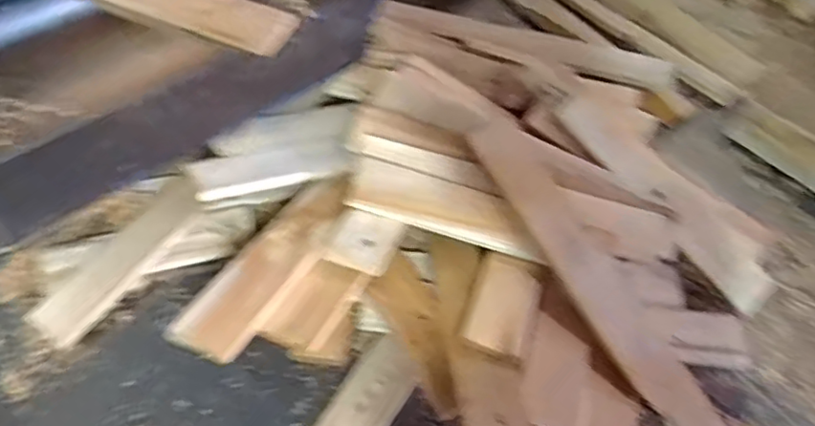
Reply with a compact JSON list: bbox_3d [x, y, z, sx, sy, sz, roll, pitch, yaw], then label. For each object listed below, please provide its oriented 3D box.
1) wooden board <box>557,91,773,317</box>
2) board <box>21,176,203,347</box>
[{"bbox_3d":[0.365,-0.027,0.879,0.372,0.029,0.097,47,62,4],"label":"wooden board"},{"bbox_3d":[-0.370,0.055,0.832,0.065,0.011,0.265,37,62,1],"label":"board"}]

